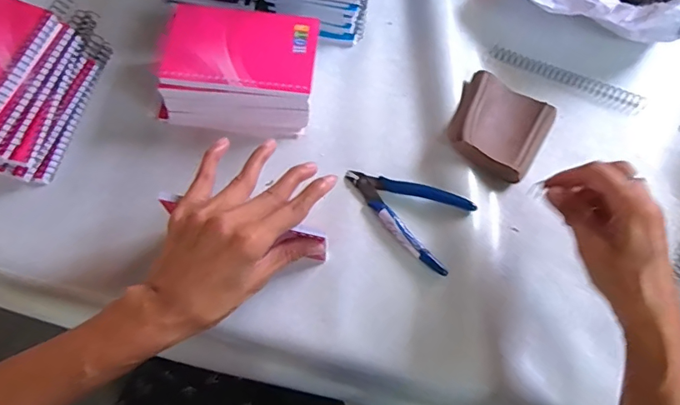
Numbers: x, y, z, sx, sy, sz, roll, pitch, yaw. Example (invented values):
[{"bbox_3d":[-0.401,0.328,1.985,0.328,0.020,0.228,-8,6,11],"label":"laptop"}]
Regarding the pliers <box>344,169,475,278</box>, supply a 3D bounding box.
[{"bbox_3d":[0.056,0.007,0.446,0.116,0.008,0.072,27,72,7],"label":"pliers"}]

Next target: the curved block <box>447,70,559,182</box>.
[{"bbox_3d":[0.151,-0.072,0.464,0.087,0.028,0.091,29,72,8],"label":"curved block"}]

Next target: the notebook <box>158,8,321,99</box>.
[{"bbox_3d":[-0.088,-0.136,0.435,0.132,0.009,0.082,5,71,-1],"label":"notebook"}]

